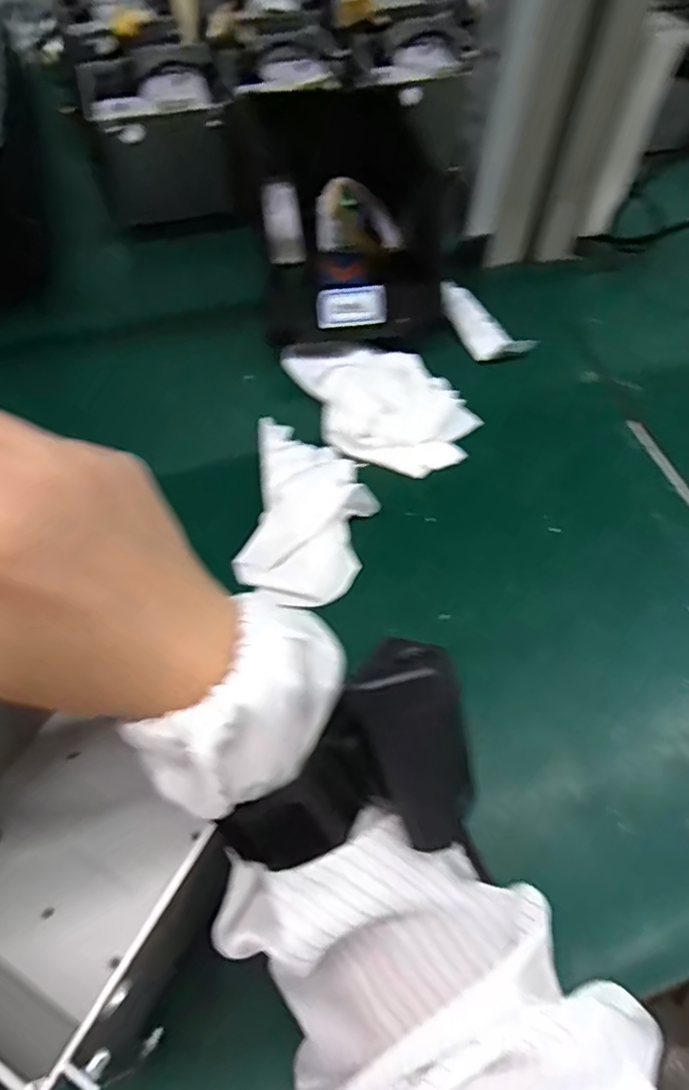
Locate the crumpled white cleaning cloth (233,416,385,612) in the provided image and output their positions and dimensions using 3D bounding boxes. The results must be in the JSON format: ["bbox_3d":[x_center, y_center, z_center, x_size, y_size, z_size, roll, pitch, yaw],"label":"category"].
[{"bbox_3d":[-0.026,-0.037,0.470,0.096,0.035,0.165,5,57,2],"label":"crumpled white cleaning cloth"}]

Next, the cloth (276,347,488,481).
[{"bbox_3d":[0.030,-0.138,0.531,0.119,0.035,0.178,-27,61,-17],"label":"cloth"}]

